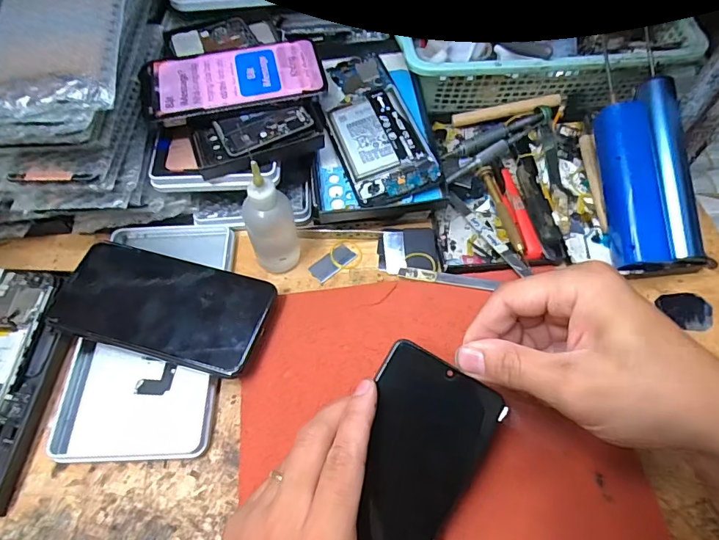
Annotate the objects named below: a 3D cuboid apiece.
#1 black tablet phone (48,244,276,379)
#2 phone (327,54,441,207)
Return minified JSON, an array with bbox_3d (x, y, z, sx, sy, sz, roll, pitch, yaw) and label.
[{"bbox_3d":[-0.143,0.025,0.326,0.153,0.013,0.075,14,64,6],"label":"black tablet phone"},{"bbox_3d":[0.010,-0.123,0.376,0.066,0.008,0.146,-20,67,-3],"label":"phone"}]

